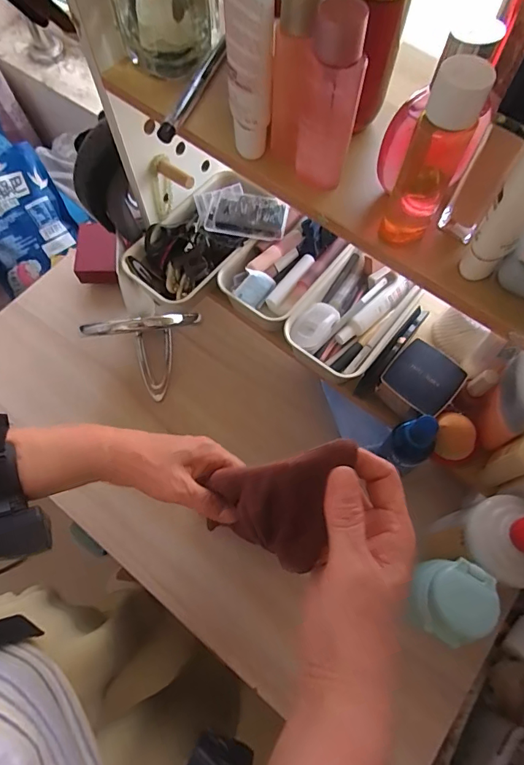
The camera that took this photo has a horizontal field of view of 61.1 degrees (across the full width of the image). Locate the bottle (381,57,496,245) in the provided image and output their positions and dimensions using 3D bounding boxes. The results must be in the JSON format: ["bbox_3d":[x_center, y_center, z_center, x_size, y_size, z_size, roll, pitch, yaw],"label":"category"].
[{"bbox_3d":[0.098,-0.127,0.256,0.031,0.117,0.027,24,70,9],"label":"bottle"}]

